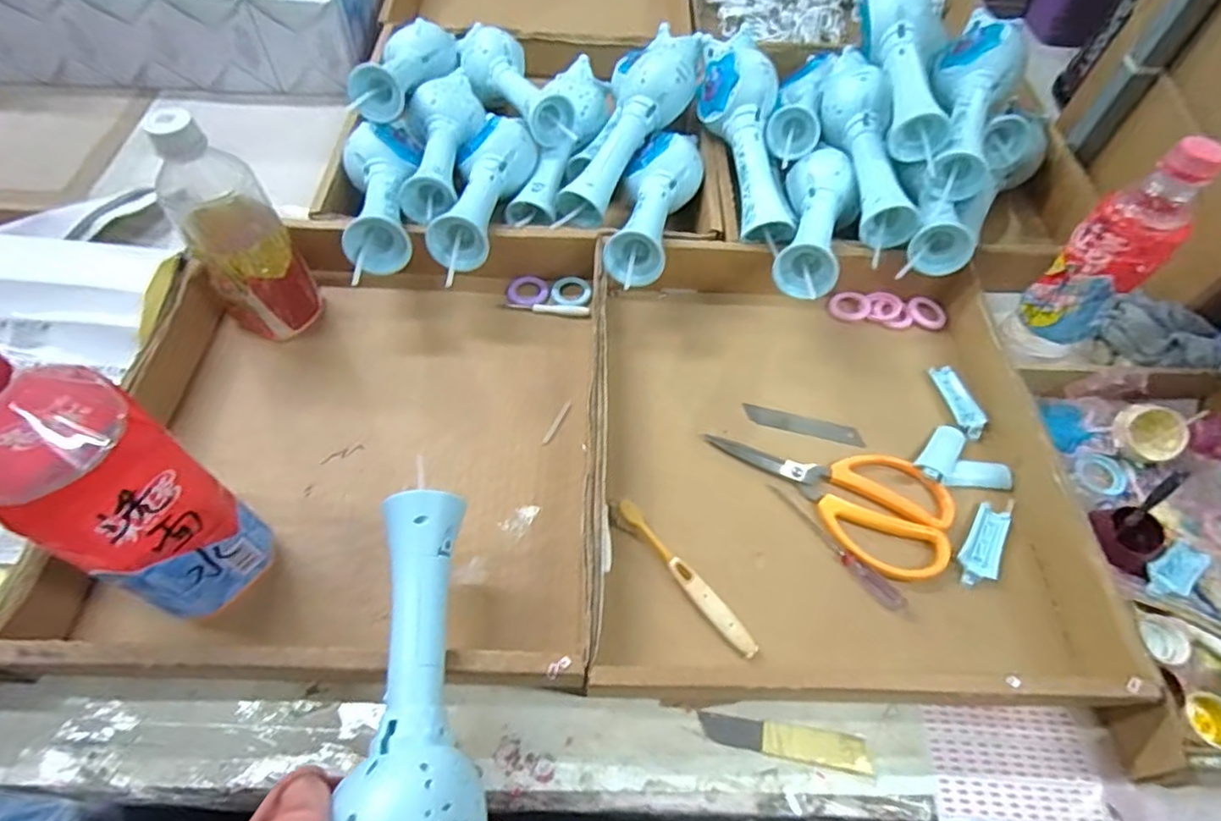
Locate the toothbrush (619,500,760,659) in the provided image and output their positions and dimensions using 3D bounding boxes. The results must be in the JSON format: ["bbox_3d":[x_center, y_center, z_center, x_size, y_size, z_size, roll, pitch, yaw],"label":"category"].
[{"bbox_3d":[0.052,0.117,0.428,0.014,0.014,0.133,-34,66,-21],"label":"toothbrush"}]

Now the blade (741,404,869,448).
[{"bbox_3d":[0.162,0.013,0.513,0.098,0.006,0.024,14,53,5],"label":"blade"}]

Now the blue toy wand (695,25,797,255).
[{"bbox_3d":[0.131,-0.265,0.591,0.068,0.052,0.233,-7,78,-3],"label":"blue toy wand"}]

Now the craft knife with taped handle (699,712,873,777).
[{"bbox_3d":[0.111,0.209,0.385,0.102,0.011,0.019,10,58,3],"label":"craft knife with taped handle"}]

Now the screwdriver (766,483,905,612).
[{"bbox_3d":[0.164,0.100,0.446,0.015,0.009,0.118,-36,67,-22],"label":"screwdriver"}]

